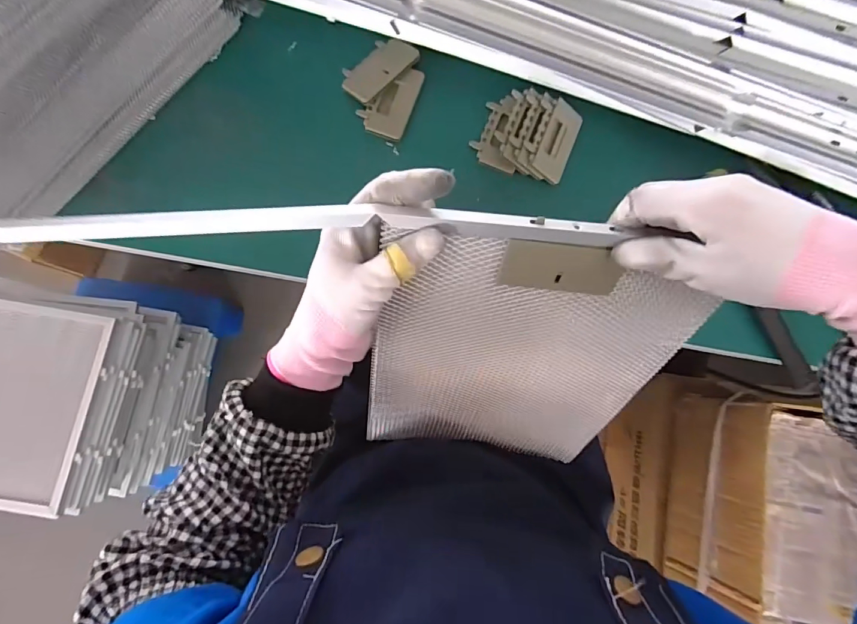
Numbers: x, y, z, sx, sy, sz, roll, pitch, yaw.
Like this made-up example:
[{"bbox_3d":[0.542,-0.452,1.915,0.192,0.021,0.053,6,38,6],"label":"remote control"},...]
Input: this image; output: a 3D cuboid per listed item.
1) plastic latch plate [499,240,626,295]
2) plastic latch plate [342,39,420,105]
[{"bbox_3d":[0.096,-0.030,0.304,0.086,0.043,0.005,3,42,-3],"label":"plastic latch plate"},{"bbox_3d":[-0.058,-0.278,0.491,0.087,0.011,0.052,-44,86,-7],"label":"plastic latch plate"}]

